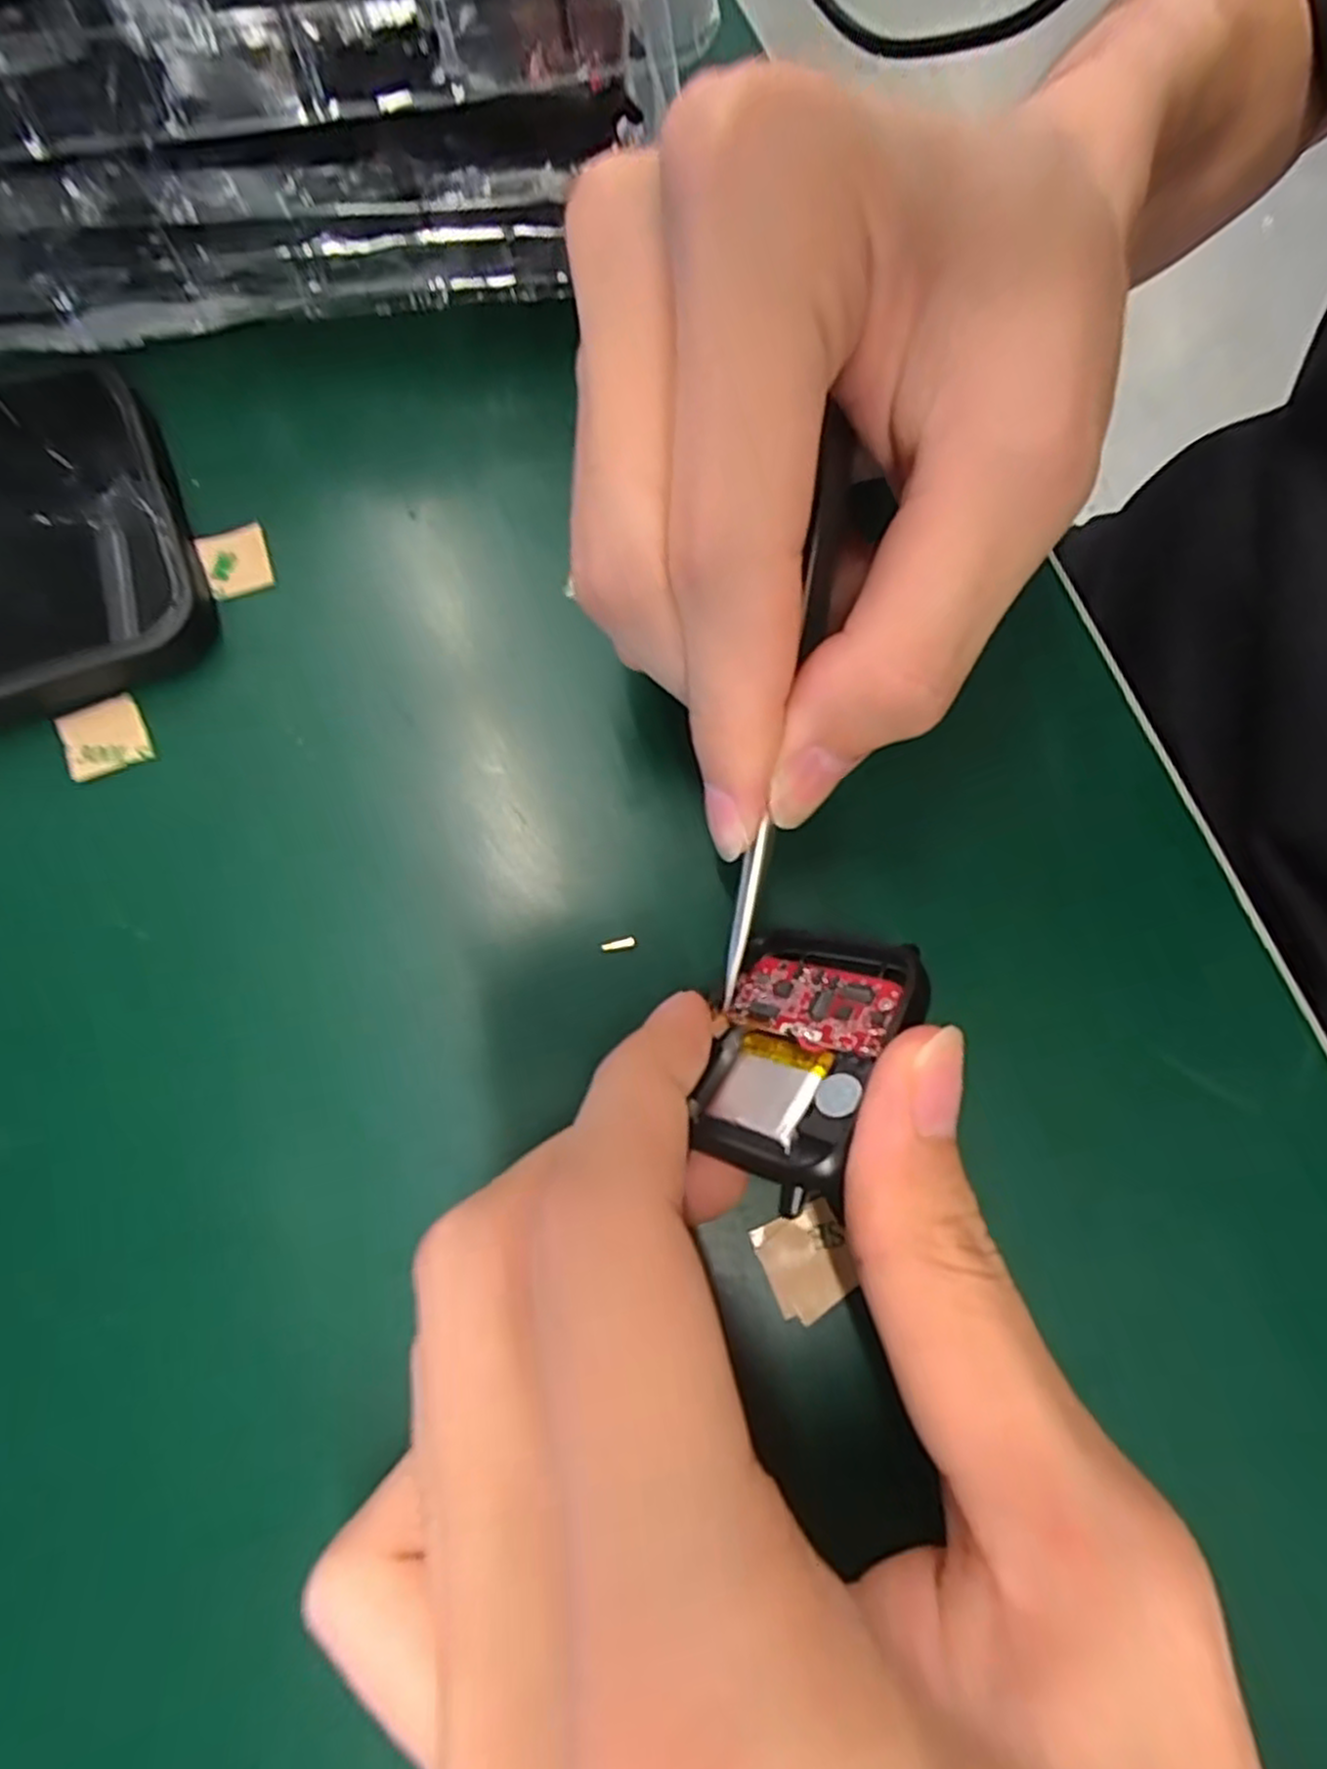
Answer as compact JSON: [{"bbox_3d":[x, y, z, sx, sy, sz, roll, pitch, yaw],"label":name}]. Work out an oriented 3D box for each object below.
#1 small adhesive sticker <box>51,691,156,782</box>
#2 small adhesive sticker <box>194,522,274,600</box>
[{"bbox_3d":[-0.115,-0.031,0.158,0.016,0.004,0.016,-24,76,-7],"label":"small adhesive sticker"},{"bbox_3d":[-0.095,-0.072,0.171,0.014,0.004,0.016,-17,76,-5],"label":"small adhesive sticker"}]

